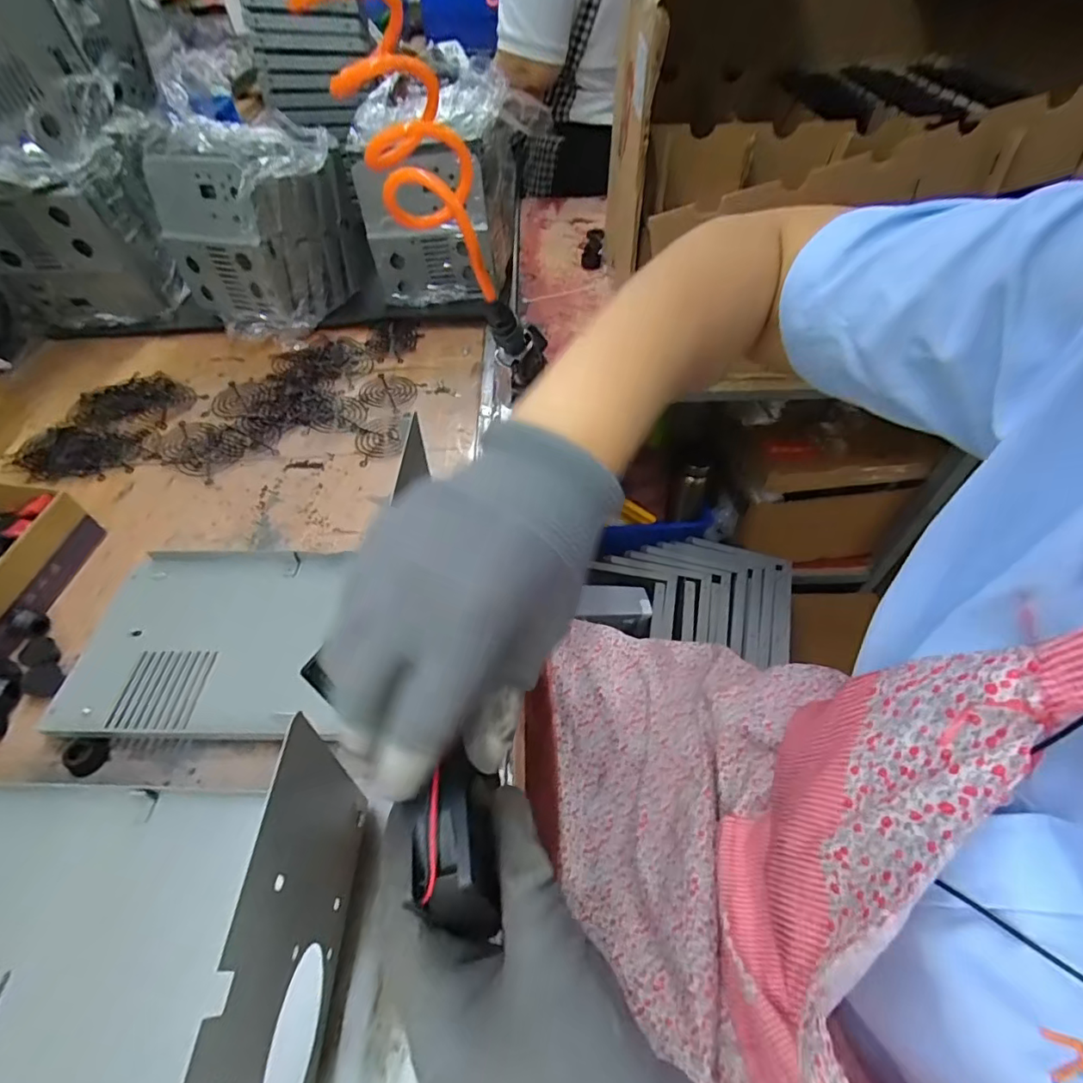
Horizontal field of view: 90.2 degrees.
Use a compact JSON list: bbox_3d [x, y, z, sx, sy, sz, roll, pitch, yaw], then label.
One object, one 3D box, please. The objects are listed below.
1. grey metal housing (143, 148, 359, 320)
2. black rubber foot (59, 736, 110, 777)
[{"bbox_3d":[-0.343,-0.376,0.664,0.189,0.187,0.152,15,53,12],"label":"grey metal housing"},{"bbox_3d":[-0.315,0.148,0.372,0.022,0.012,0.024,-5,53,-1],"label":"black rubber foot"}]

